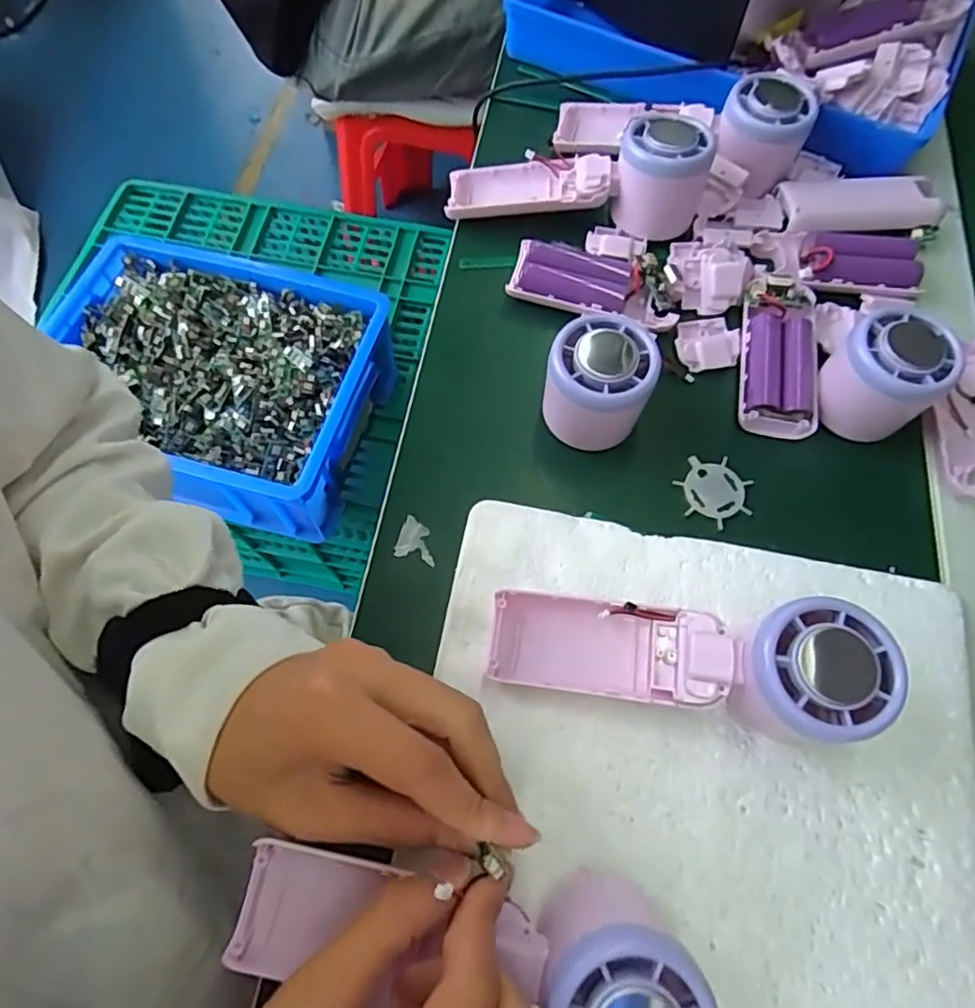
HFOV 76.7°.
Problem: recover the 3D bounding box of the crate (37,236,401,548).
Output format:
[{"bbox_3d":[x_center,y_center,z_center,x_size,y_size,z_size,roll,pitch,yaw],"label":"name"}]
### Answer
[{"bbox_3d":[-0.311,-0.135,0.702,0.359,0.119,0.273,18,68,8],"label":"crate"}]

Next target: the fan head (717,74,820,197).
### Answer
[{"bbox_3d":[0.179,-0.243,0.406,0.055,0.050,0.052,0,66,0],"label":"fan head"}]

